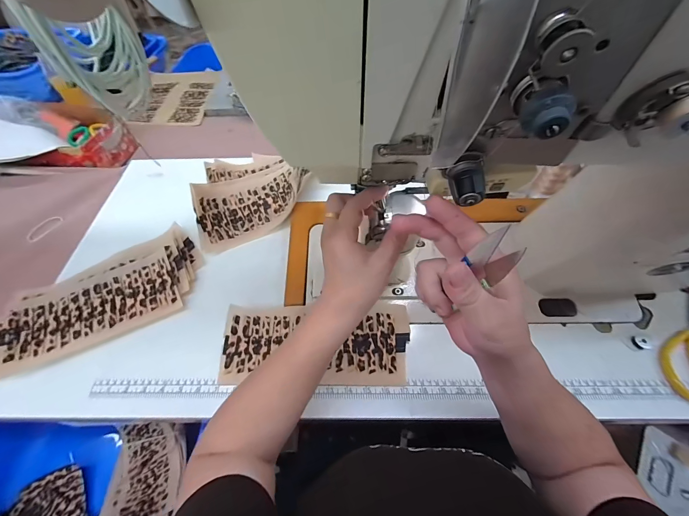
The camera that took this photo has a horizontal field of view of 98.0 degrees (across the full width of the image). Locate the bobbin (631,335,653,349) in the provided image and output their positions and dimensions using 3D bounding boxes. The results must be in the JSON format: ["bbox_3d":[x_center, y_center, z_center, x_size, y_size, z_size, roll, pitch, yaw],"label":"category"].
[{"bbox_3d":[0.429,0.121,0.430,0.026,0.007,0.020,-4,56,0],"label":"bobbin"}]

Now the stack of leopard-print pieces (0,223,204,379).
[{"bbox_3d":[-0.386,0.068,0.471,0.312,0.032,0.148,-30,60,-17],"label":"stack of leopard-print pieces"}]

